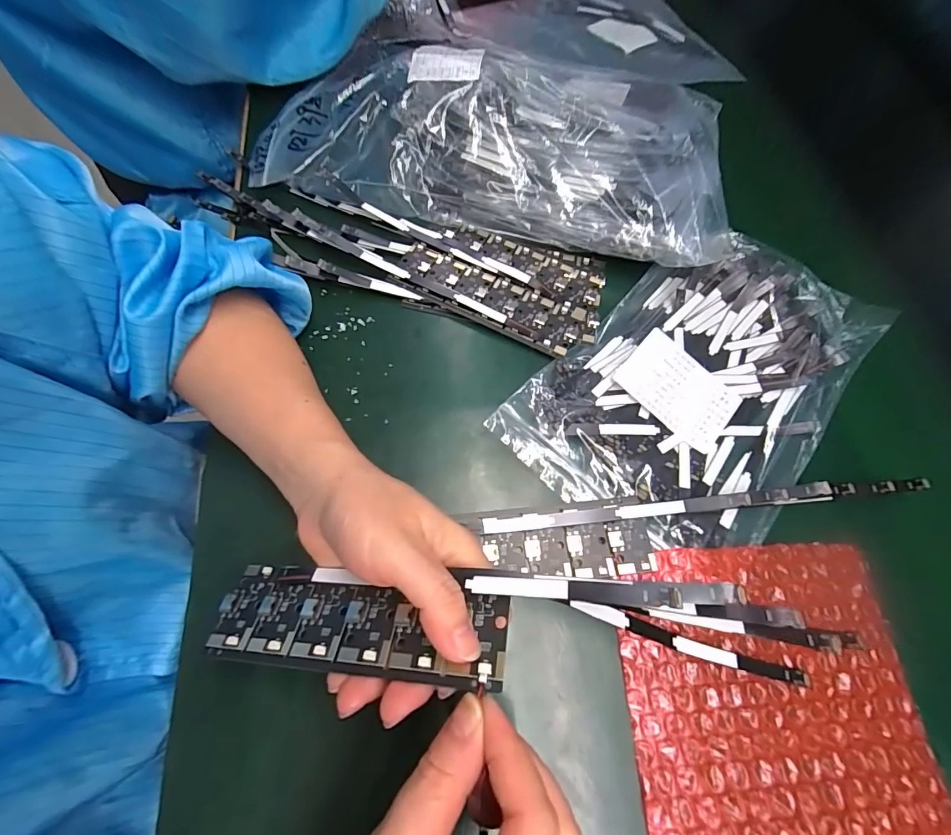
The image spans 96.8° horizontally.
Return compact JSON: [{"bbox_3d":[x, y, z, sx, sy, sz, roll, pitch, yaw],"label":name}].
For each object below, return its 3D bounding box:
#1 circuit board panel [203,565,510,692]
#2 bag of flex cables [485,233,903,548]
[{"bbox_3d":[-0.052,0.081,0.171,0.131,0.004,0.038,-5,46,19],"label":"circuit board panel"},{"bbox_3d":[0.144,-0.025,0.265,0.237,0.020,0.145,-42,74,-19],"label":"bag of flex cables"}]

